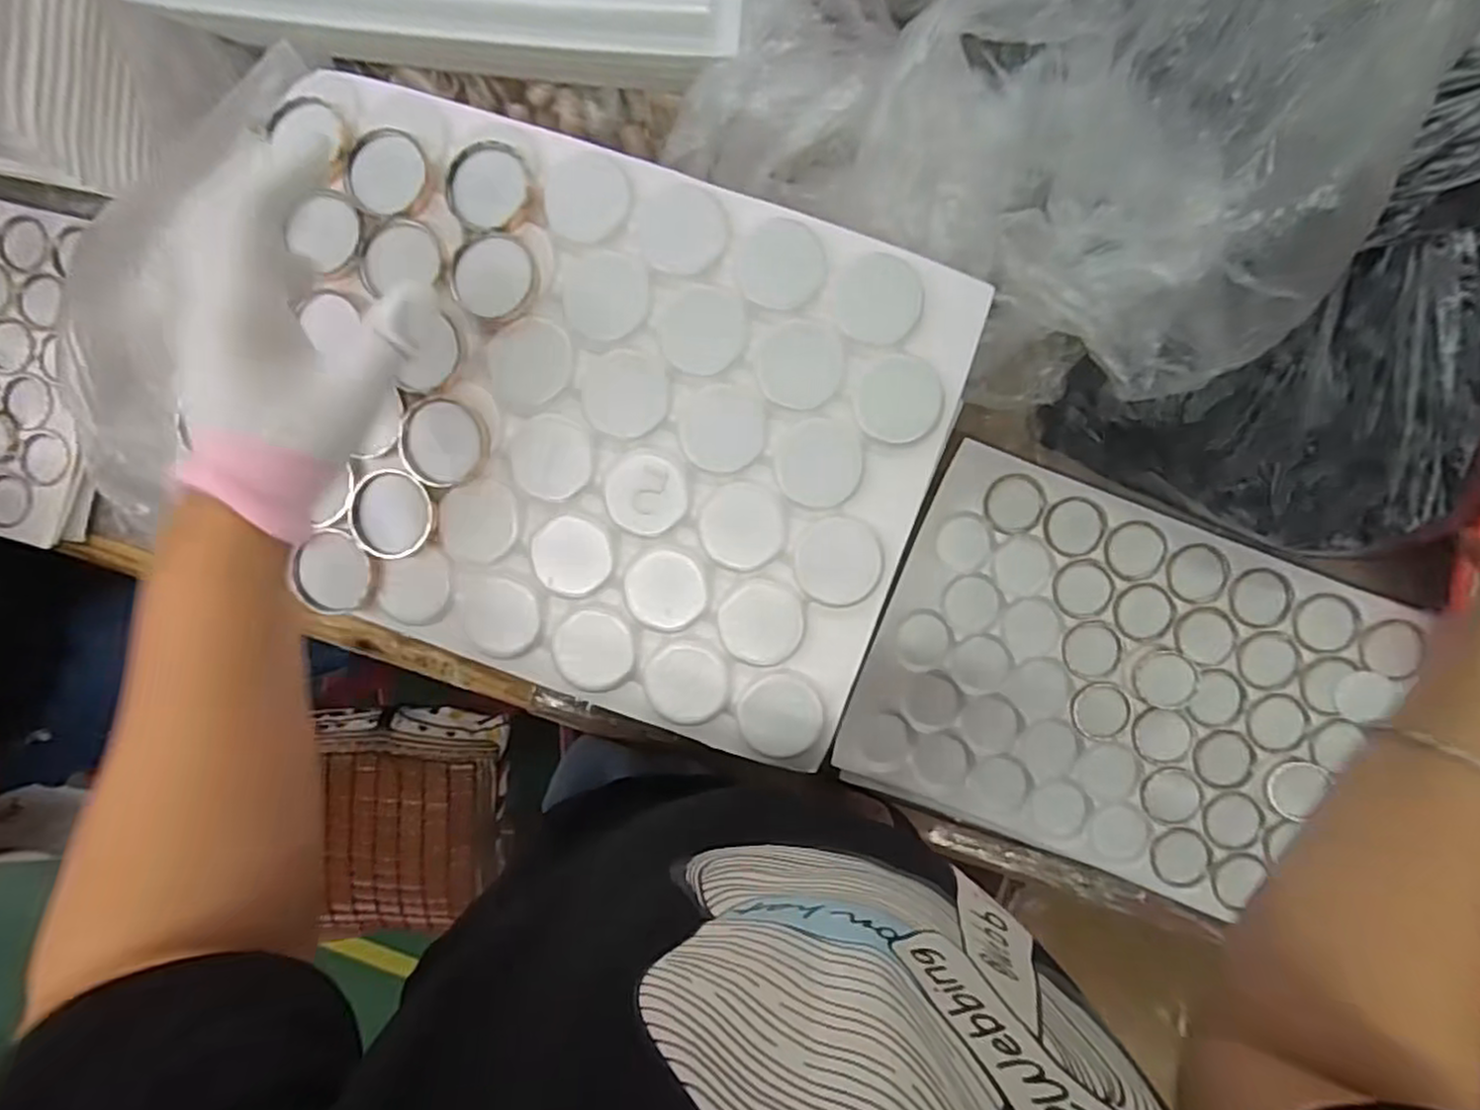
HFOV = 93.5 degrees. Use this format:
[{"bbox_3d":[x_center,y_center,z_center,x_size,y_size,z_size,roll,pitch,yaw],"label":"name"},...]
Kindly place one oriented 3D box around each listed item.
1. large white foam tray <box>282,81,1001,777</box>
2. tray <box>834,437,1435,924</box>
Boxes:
[{"bbox_3d":[-0.079,-0.072,0.395,0.361,0.031,0.294,19,97,4],"label":"large white foam tray"},{"bbox_3d":[0.322,0.112,0.605,0.394,0.033,0.310,21,95,2],"label":"tray"}]

